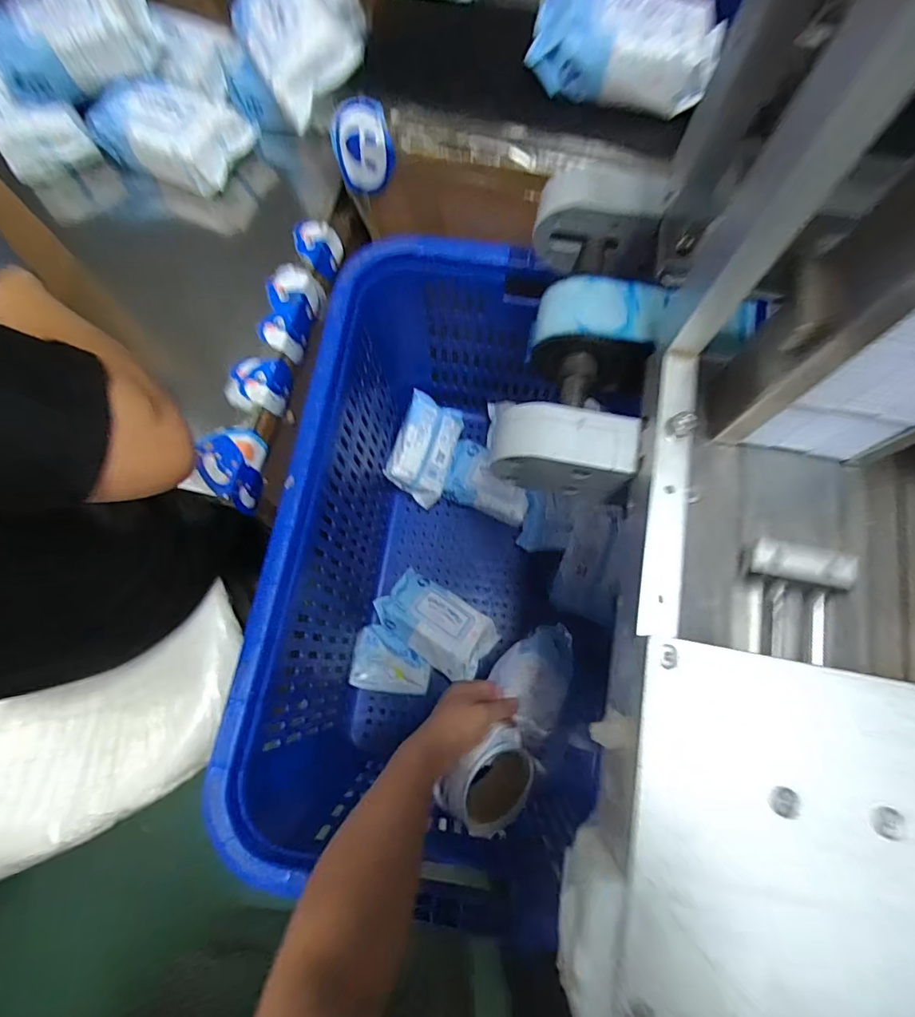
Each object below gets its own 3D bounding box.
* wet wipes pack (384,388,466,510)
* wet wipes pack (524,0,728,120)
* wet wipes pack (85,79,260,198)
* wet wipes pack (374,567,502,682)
[{"bbox_3d":[-0.057,-0.103,0.897,0.104,0.045,0.177,24,78,-22],"label":"wet wipes pack"},{"bbox_3d":[0.173,-0.479,0.540,0.185,0.064,0.091,17,75,4],"label":"wet wipes pack"},{"bbox_3d":[-0.353,-0.468,0.641,0.173,0.052,0.107,21,76,6],"label":"wet wipes pack"},{"bbox_3d":[-0.034,0.181,0.816,0.183,0.059,0.107,34,77,9],"label":"wet wipes pack"}]

